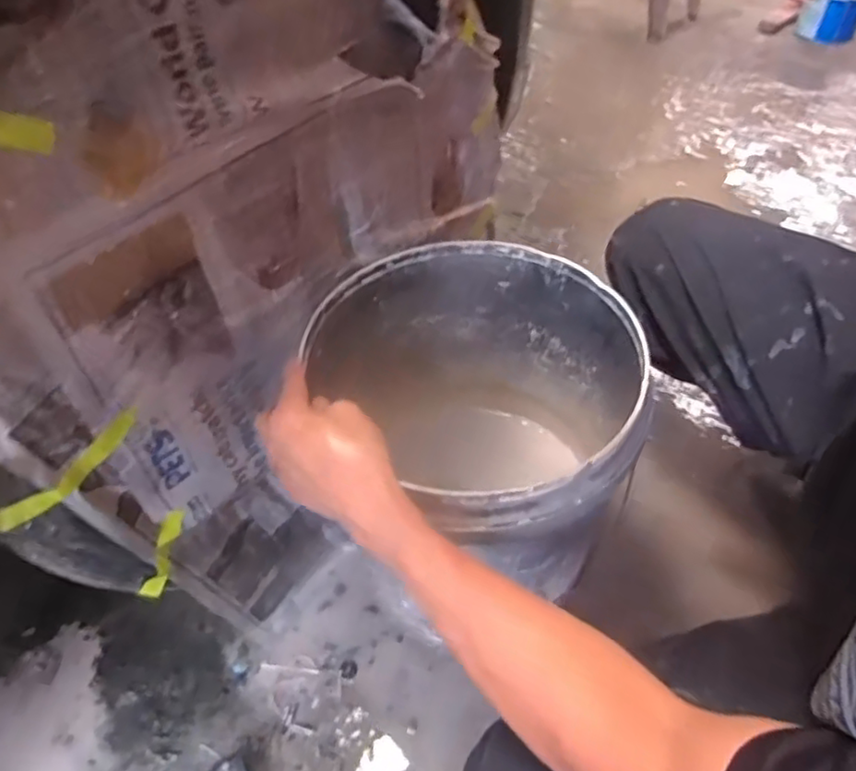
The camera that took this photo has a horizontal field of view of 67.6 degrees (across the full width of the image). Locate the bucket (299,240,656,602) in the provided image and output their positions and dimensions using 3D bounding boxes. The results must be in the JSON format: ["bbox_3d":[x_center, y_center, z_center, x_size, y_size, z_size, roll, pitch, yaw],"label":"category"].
[{"bbox_3d":[0.031,0.062,0.669,0.292,0.311,0.295,0,52,-1],"label":"bucket"}]

